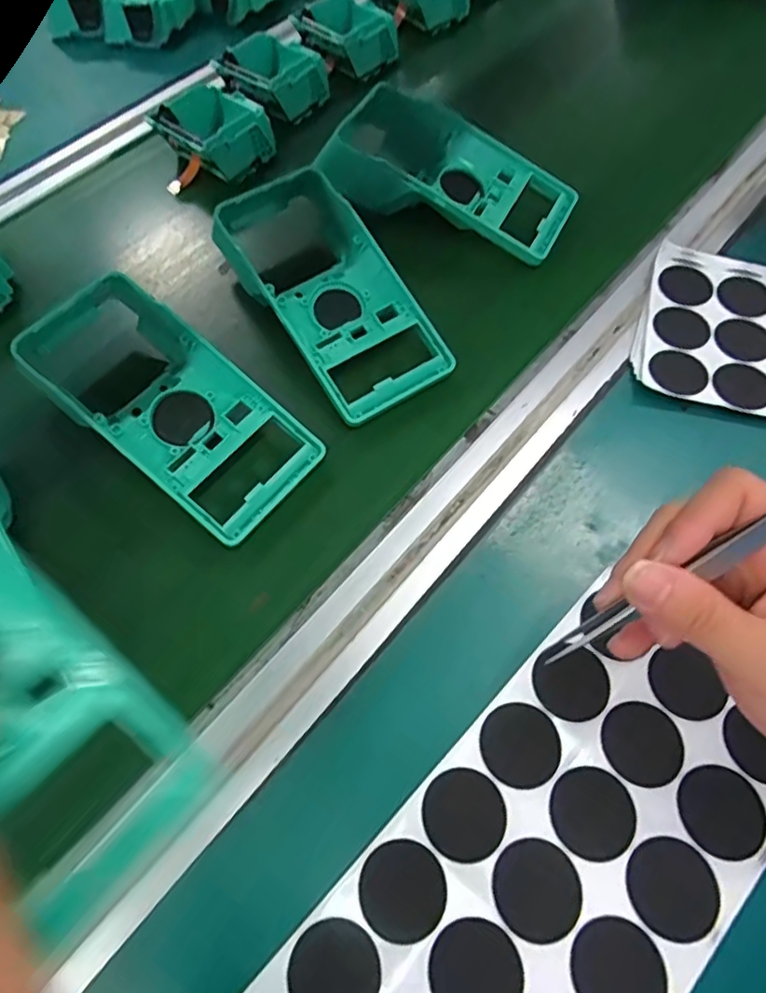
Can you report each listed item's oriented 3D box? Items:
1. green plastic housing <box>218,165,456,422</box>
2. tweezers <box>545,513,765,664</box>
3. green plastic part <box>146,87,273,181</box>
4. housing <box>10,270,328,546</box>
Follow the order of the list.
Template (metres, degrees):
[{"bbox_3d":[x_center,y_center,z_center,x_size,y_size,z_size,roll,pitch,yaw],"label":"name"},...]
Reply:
[{"bbox_3d":[-0.034,-0.131,0.380,0.086,0.049,0.167,-34,64,-16],"label":"green plastic housing"},{"bbox_3d":[0.110,0.026,0.212,0.123,0.008,0.009,-38,62,15],"label":"tweezers"},{"bbox_3d":[-0.136,-0.288,0.488,0.080,0.044,0.080,-1,60,2],"label":"green plastic part"},{"bbox_3d":[-0.132,-0.063,0.347,0.189,0.049,0.088,38,68,21],"label":"housing"}]

